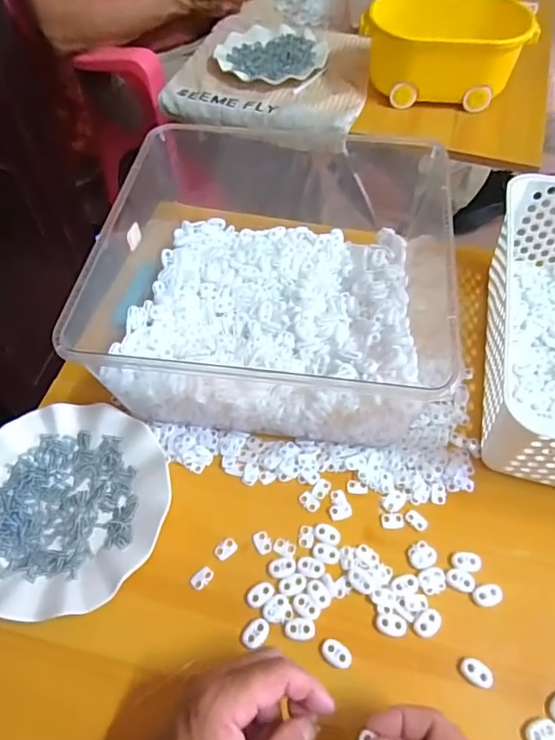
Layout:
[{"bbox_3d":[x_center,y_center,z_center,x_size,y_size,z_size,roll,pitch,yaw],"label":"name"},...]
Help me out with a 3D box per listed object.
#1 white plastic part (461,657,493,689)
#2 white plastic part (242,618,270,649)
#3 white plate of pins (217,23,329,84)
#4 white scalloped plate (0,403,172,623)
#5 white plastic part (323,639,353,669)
[{"bbox_3d":[0.148,0.224,0.380,0.023,0.004,0.016,28,61,18],"label":"white plastic part"},{"bbox_3d":[-0.017,0.202,0.395,0.022,0.004,0.017,-35,63,-21],"label":"white plastic part"},{"bbox_3d":[-0.011,-0.539,0.881,0.180,0.023,0.171,0,56,0],"label":"white plate of pins"},{"bbox_3d":[-0.187,0.115,0.446,0.178,0.017,0.178,0,56,0],"label":"white scalloped plate"},{"bbox_3d":[0.045,0.213,0.385,0.023,0.004,0.016,27,60,17],"label":"white plastic part"}]

